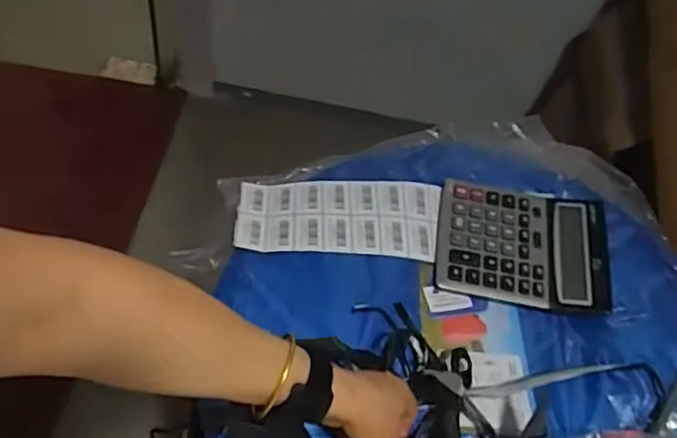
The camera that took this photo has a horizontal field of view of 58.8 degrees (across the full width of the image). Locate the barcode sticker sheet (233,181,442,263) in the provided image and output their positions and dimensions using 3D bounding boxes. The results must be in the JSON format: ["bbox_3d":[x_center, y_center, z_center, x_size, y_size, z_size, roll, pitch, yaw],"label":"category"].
[{"bbox_3d":[0.002,-0.002,0.677,0.225,0.013,0.102,2,52,-5],"label":"barcode sticker sheet"}]

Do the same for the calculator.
[{"bbox_3d":[0.207,0.029,0.676,0.187,0.029,0.139,12,52,0],"label":"calculator"}]

